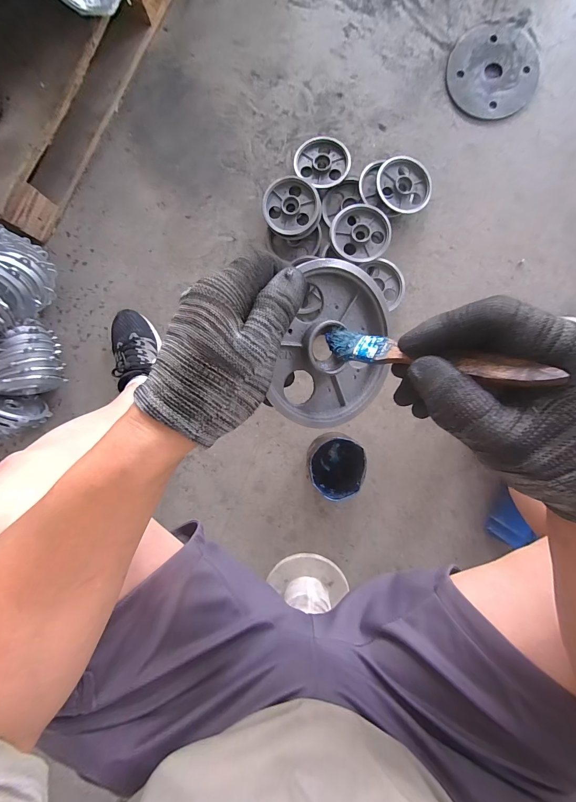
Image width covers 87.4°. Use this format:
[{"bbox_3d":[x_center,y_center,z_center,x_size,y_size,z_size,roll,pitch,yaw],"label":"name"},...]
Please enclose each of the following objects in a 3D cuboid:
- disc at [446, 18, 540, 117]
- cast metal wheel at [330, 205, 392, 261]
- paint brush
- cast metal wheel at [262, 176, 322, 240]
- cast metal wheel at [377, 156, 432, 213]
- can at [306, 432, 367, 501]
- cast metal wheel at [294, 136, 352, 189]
[{"bbox_3d":[0.454,-0.734,0.667,0.189,0.010,0.203,0,91,3],"label":"disc"},{"bbox_3d":[0.155,-0.357,0.653,0.125,0.036,0.118,15,93,2],"label":"cast metal wheel"},{"bbox_3d":[0.076,-0.029,0.183,0.132,0.008,0.021,20,93,44],"label":"paint brush"},{"bbox_3d":[0.010,-0.429,0.675,0.124,0.033,0.123,0,91,3],"label":"cast metal wheel"},{"bbox_3d":[0.256,-0.475,0.669,0.117,0.034,0.112,0,91,3],"label":"cast metal wheel"},{"bbox_3d":[0.106,0.142,0.664,0.111,0.095,0.133,-7,91,3],"label":"can"},{"bbox_3d":[0.077,-0.539,0.679,0.119,0.026,0.123,0,91,3],"label":"cast metal wheel"}]

